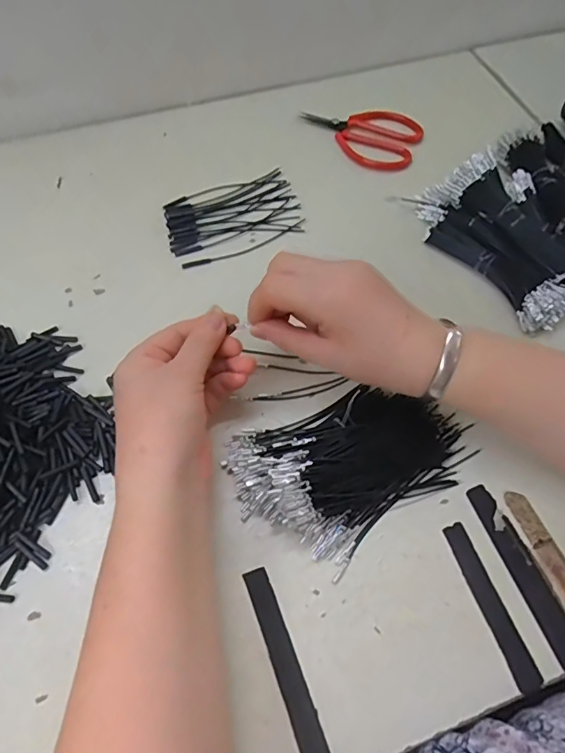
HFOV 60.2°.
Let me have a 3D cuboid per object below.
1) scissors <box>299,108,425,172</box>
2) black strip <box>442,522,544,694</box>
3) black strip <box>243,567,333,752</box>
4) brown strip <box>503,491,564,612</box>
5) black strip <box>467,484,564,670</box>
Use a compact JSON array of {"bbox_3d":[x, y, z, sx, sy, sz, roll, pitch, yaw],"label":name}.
[{"bbox_3d":[0.080,-0.255,0.509,0.120,0.023,0.072,25,64,11],"label":"scissors"},{"bbox_3d":[0.130,0.140,0.303,0.015,0.004,0.096,-17,64,-10],"label":"black strip"},{"bbox_3d":[0.003,0.172,0.286,0.016,0.004,0.115,-18,64,-11],"label":"black strip"},{"bbox_3d":[0.175,0.122,0.313,0.018,0.004,0.100,-17,64,-11],"label":"brown strip"},{"bbox_3d":[0.156,0.123,0.311,0.019,0.004,0.113,-18,64,-11],"label":"black strip"}]

